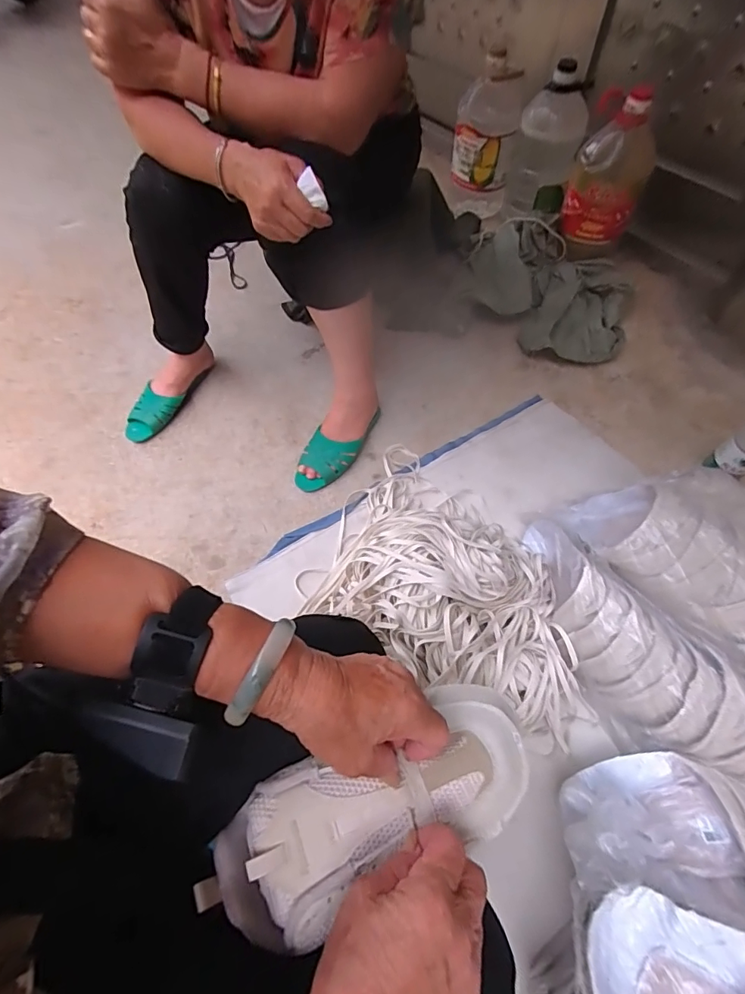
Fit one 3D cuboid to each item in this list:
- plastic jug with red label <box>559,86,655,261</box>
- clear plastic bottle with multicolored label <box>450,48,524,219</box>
[{"bbox_3d":[0.515,-0.688,1.003,0.156,0.277,0.133,19,61,11],"label":"plastic jug with red label"},{"bbox_3d":[0.276,-0.878,1.145,0.148,0.296,0.125,7,61,7],"label":"clear plastic bottle with multicolored label"}]

